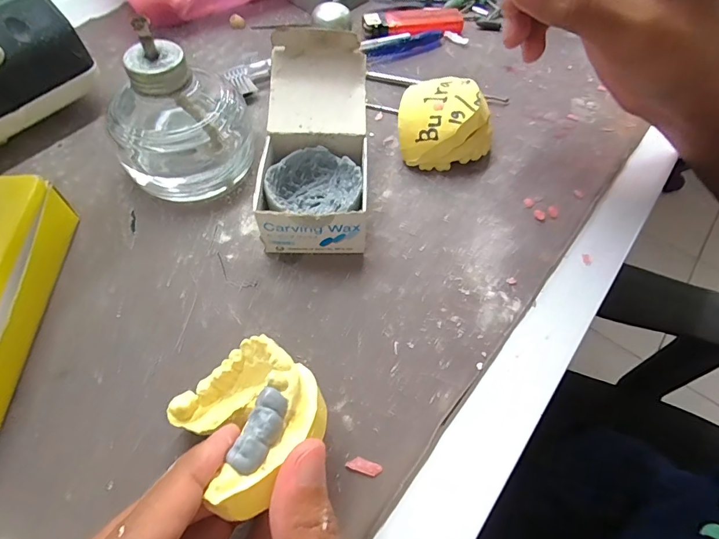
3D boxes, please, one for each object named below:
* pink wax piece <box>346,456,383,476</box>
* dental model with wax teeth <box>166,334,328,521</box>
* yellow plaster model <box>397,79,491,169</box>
[{"bbox_3d":[0.002,0.081,0.173,0.014,0.004,0.005,16,60,7],"label":"pink wax piece"},{"bbox_3d":[-0.043,0.056,0.152,0.032,0.059,0.057,40,45,-23],"label":"dental model with wax teeth"},{"bbox_3d":[0.052,-0.089,0.258,0.055,0.036,0.049,7,60,2],"label":"yellow plaster model"}]

